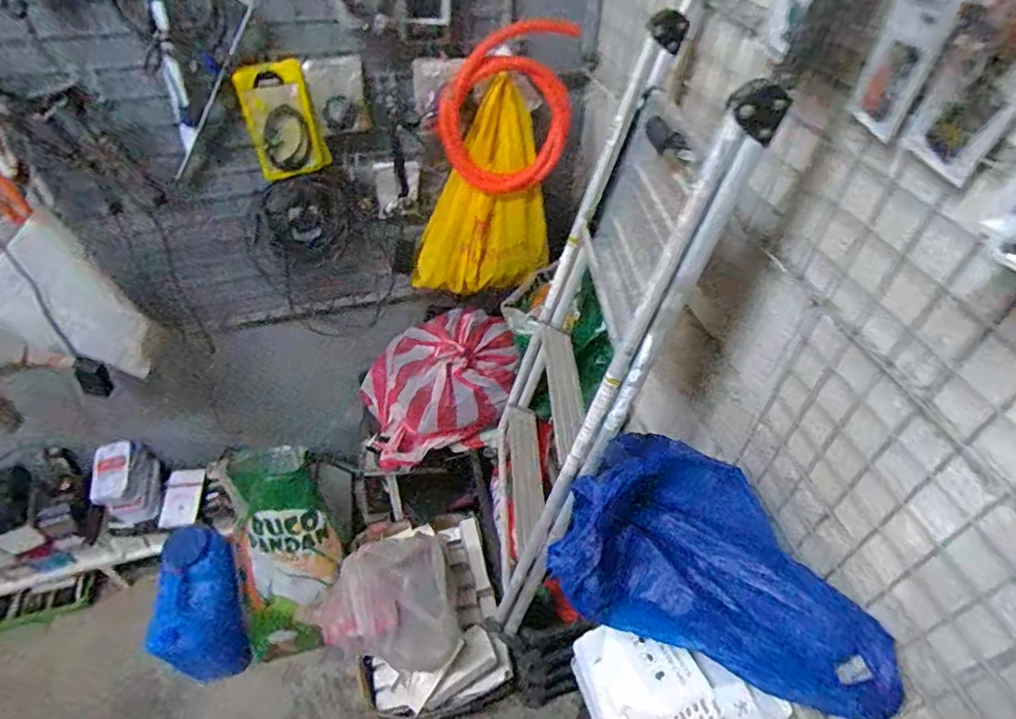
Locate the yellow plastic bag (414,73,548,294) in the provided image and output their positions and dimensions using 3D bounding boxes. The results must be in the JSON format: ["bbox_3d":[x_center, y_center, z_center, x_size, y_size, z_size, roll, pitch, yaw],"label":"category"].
[{"bbox_3d":[-0.064,-0.353,1.268,0.317,0.446,0.076,0,47,-1],"label":"yellow plastic bag"}]

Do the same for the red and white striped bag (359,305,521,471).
[{"bbox_3d":[-0.191,0.046,1.462,0.384,0.290,0.317,-15,49,-15],"label":"red and white striped bag"}]

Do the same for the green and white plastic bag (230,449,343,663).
[{"bbox_3d":[-0.660,0.579,1.626,0.325,0.216,0.619,-4,91,-5],"label":"green and white plastic bag"}]

